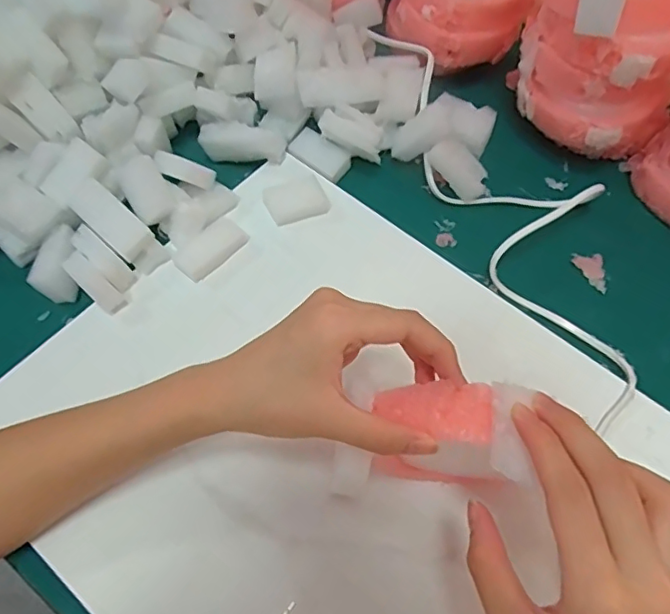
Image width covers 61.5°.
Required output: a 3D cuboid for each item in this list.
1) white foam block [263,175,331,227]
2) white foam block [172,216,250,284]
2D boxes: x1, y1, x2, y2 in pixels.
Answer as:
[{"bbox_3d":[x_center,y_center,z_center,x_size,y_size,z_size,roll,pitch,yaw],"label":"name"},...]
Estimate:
[{"bbox_3d":[-0.028,-0.077,0.409,0.043,0.008,0.030,-17,63,-12],"label":"white foam block"},{"bbox_3d":[-0.085,-0.040,0.388,0.023,0.015,0.050,40,67,18],"label":"white foam block"}]

